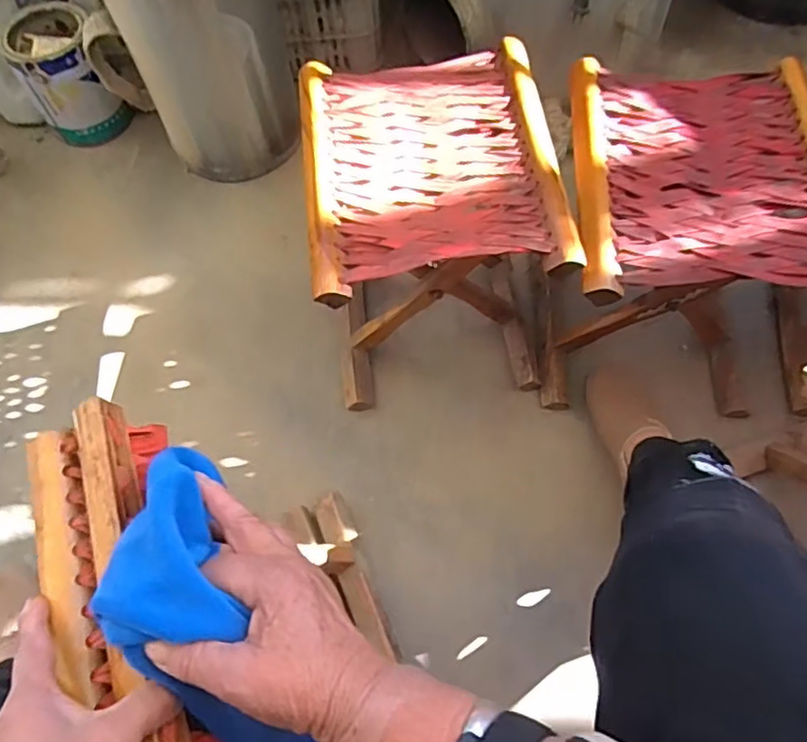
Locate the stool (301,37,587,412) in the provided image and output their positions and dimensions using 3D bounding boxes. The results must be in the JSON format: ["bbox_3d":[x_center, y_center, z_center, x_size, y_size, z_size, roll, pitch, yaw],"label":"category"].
[{"bbox_3d":[0.031,-0.157,0.766,0.259,0.293,0.303,-5,64,-1],"label":"stool"}]

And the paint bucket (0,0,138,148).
[{"bbox_3d":[-0.551,-0.490,1.027,0.140,0.164,0.175,-22,65,-9],"label":"paint bucket"}]

